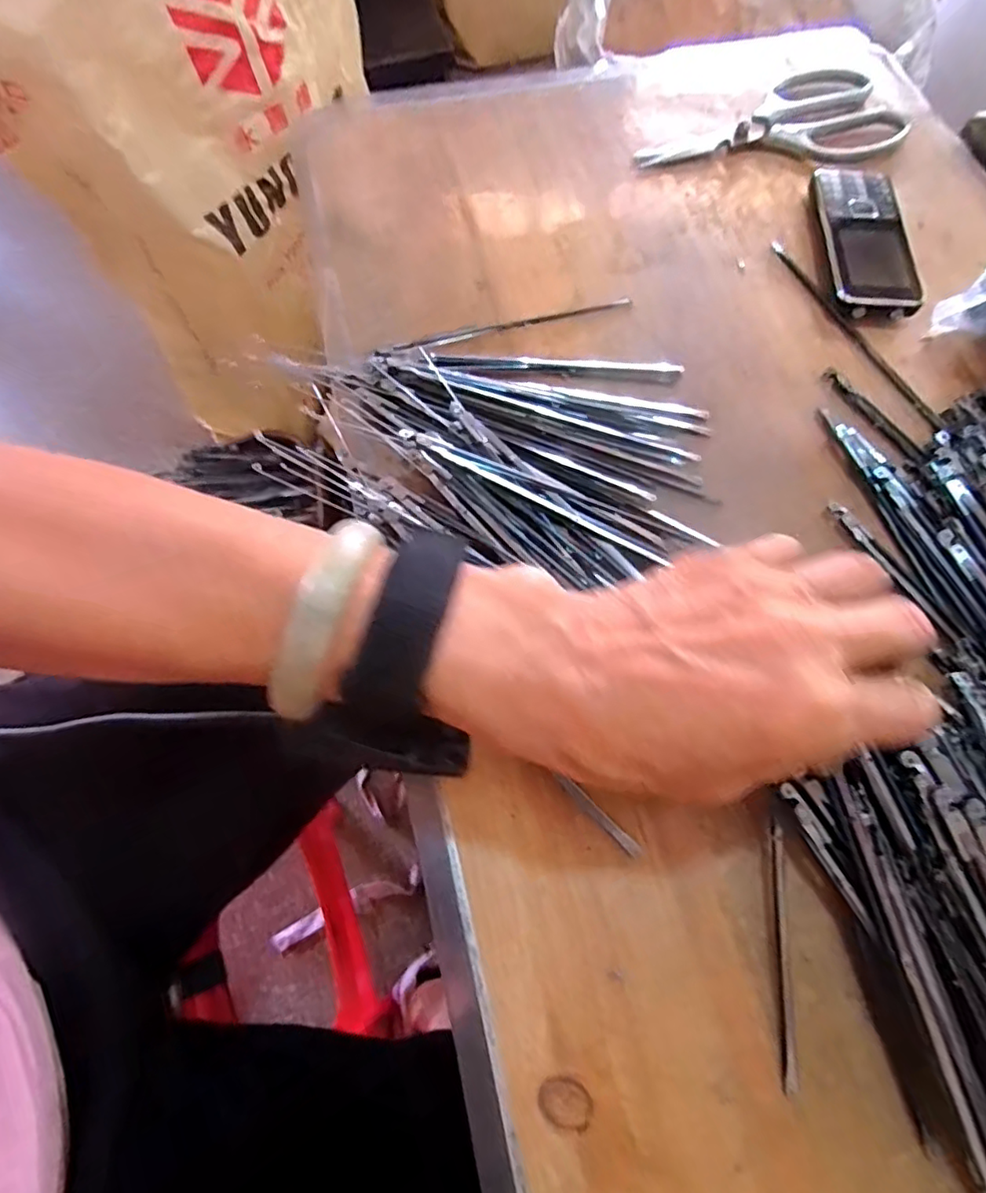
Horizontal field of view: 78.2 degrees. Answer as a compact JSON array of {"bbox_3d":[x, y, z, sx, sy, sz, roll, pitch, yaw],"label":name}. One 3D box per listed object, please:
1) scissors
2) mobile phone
[{"bbox_3d":[0.213,-0.334,0.444,0.195,0.011,0.095,-30,70,-13],"label":"scissors"},{"bbox_3d":[0.242,-0.233,0.399,0.049,0.019,0.128,4,67,1],"label":"mobile phone"}]

